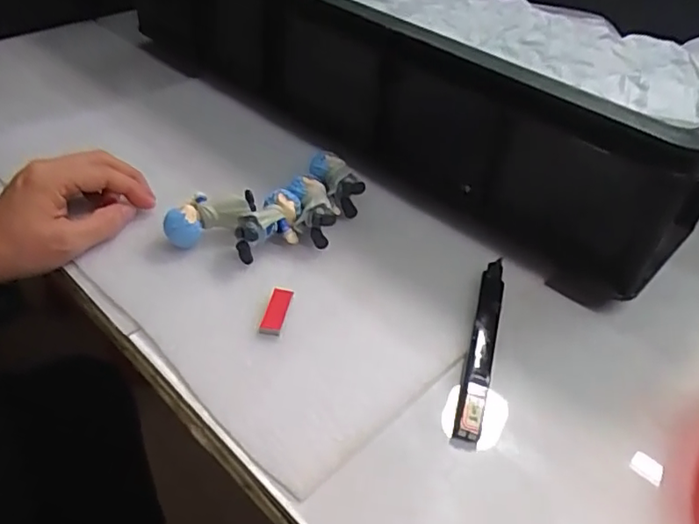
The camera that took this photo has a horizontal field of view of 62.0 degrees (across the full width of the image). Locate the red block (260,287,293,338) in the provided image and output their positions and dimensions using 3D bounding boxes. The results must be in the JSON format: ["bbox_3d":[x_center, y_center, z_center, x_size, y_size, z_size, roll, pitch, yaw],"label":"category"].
[{"bbox_3d":[-0.044,0.030,0.359,0.014,0.008,0.037,9,42,5],"label":"red block"}]

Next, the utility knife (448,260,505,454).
[{"bbox_3d":[0.080,0.049,0.350,0.016,0.011,0.138,14,43,10],"label":"utility knife"}]

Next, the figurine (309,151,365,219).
[{"bbox_3d":[-0.011,-0.061,0.446,0.021,0.029,0.055,-14,45,-19],"label":"figurine"}]

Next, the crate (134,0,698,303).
[{"bbox_3d":[0.088,-0.257,0.607,0.663,0.121,0.406,35,50,29],"label":"crate"}]

